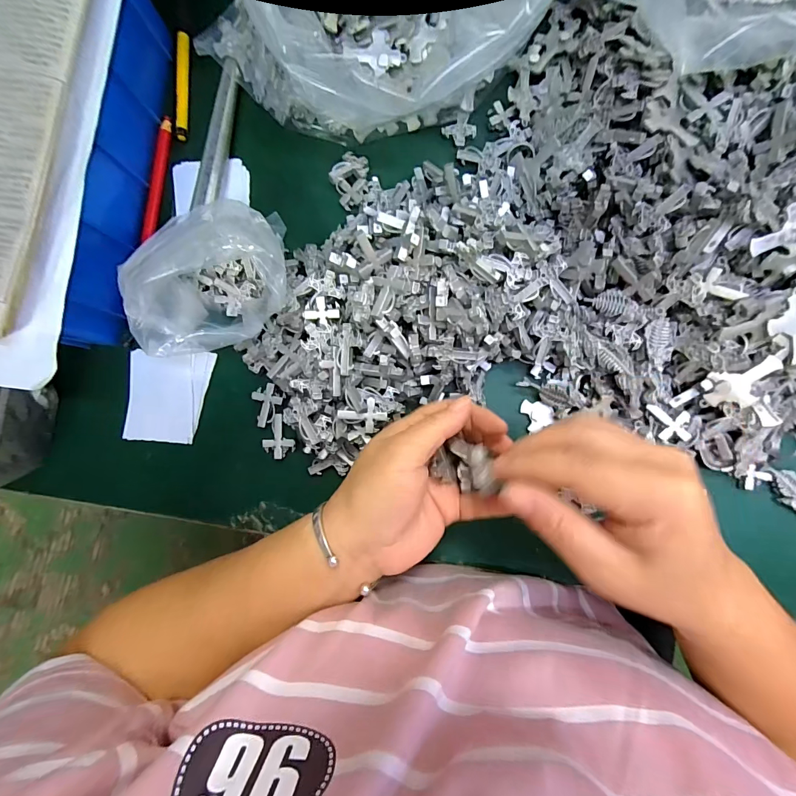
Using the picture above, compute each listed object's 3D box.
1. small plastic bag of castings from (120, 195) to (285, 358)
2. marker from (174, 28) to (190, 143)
[{"bbox_3d":[-0.120,-0.073,0.268,0.106,0.091,0.062,-23,86,2],"label":"small plastic bag of castings"},{"bbox_3d":[-0.179,-0.259,0.324,0.009,0.008,0.088,2,87,4],"label":"marker"}]

